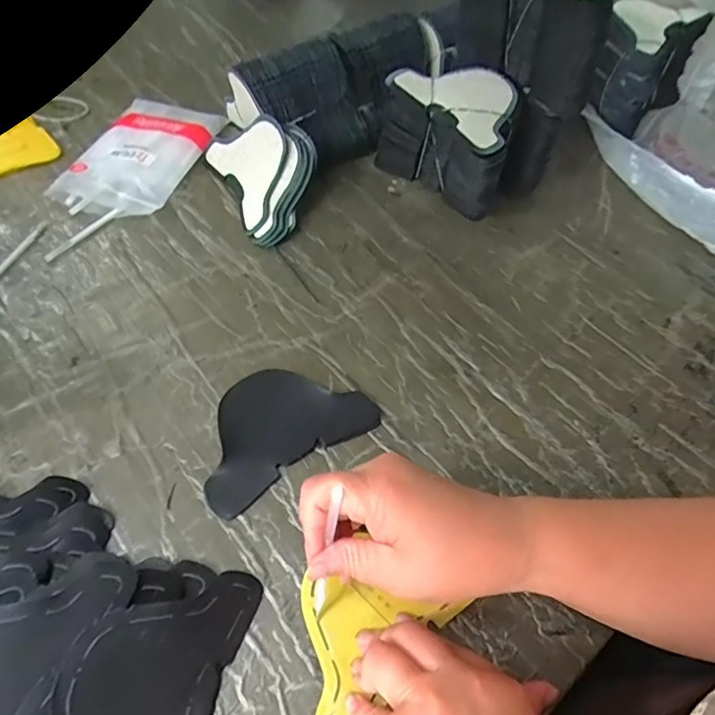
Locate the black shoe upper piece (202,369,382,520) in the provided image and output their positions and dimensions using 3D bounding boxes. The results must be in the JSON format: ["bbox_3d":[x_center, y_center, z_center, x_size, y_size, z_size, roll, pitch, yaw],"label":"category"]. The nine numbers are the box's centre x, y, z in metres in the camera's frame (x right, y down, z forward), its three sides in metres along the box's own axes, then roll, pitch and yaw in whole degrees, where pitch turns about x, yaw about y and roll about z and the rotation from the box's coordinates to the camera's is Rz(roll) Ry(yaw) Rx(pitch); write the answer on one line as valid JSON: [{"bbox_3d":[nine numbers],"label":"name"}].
[{"bbox_3d":[-0.061,0.046,0.388,0.133,0.013,0.086,-30,63,-22],"label":"black shoe upper piece"}]

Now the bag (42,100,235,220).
[{"bbox_3d":[-0.226,-0.213,0.546,0.111,0.029,0.169,17,57,7],"label":"bag"}]

